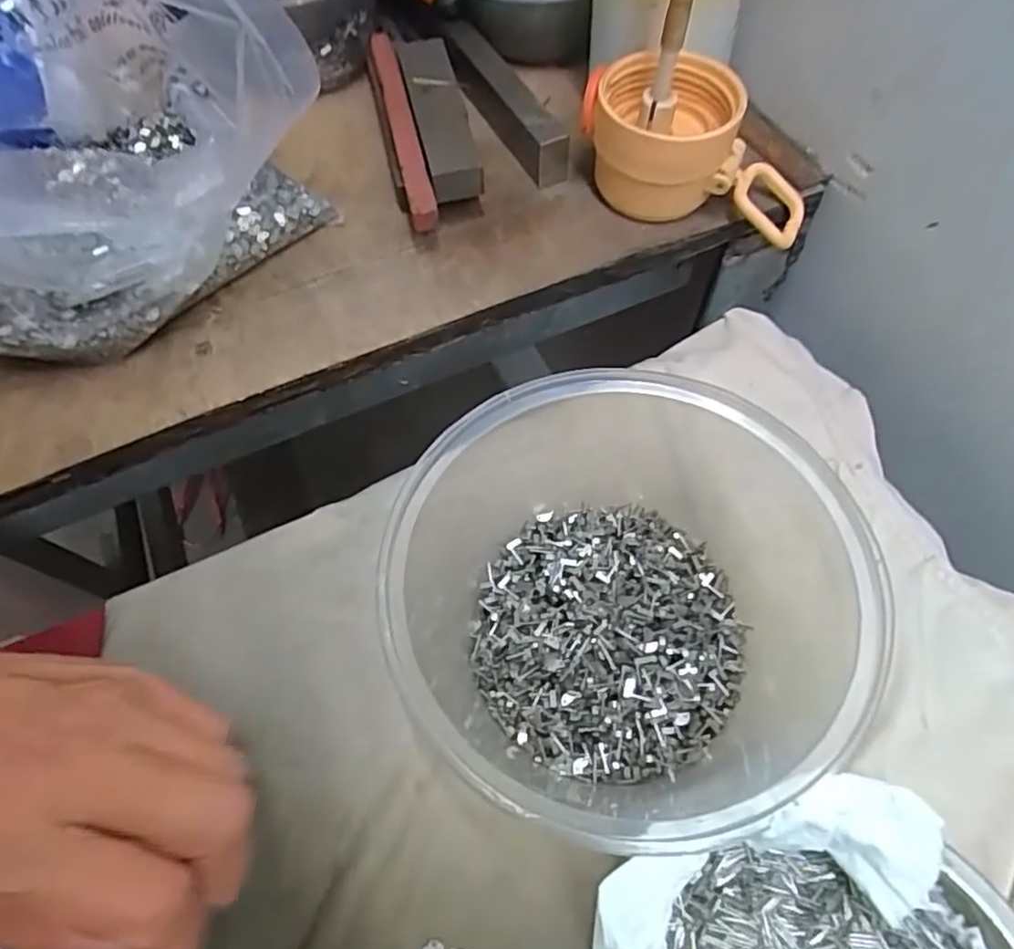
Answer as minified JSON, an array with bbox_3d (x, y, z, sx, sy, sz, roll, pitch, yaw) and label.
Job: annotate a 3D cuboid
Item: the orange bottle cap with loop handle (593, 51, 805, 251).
[{"bbox_3d":[0.090,-0.152,0.311,0.104,0.055,0.061,4,60,3],"label":"orange bottle cap with loop handle"}]

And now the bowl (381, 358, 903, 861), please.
[{"bbox_3d":[0.029,0.033,0.233,0.153,0.089,0.162,-1,60,1],"label":"bowl"}]

